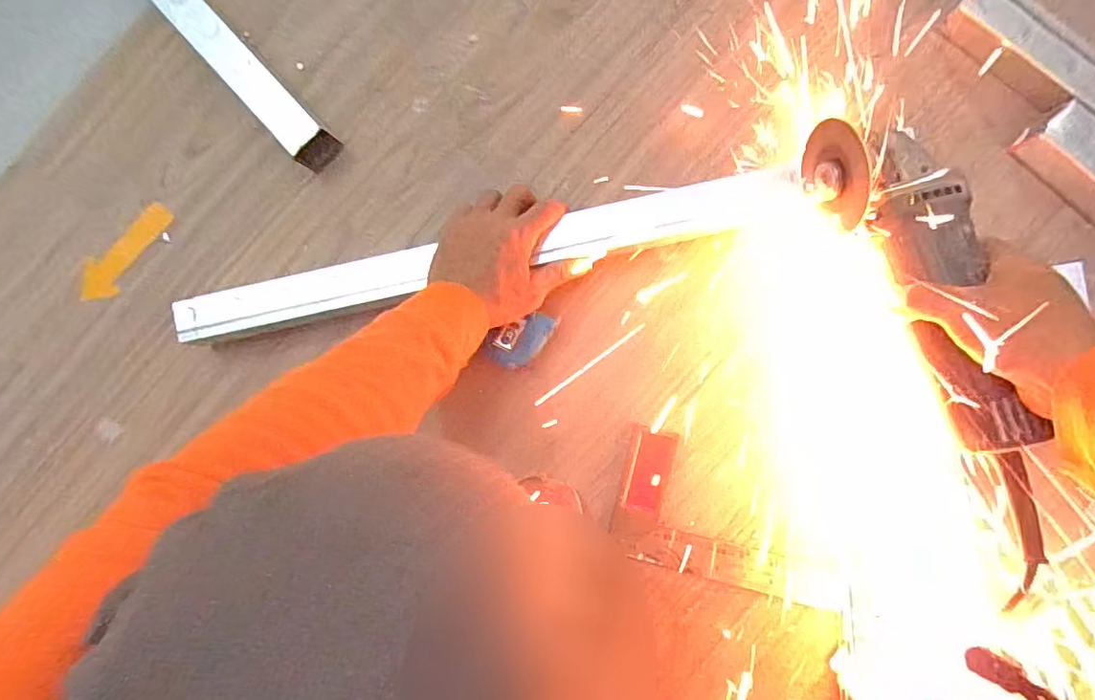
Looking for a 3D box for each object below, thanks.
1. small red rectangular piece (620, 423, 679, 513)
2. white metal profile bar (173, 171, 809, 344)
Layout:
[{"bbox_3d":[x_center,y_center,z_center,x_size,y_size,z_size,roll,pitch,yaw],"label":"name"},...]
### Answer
[{"bbox_3d":[0.093,0.111,0.497,0.040,0.008,0.075,12,90,6],"label":"small red rectangular piece"},{"bbox_3d":[-0.055,-0.083,0.477,0.557,0.021,0.044,-11,88,3],"label":"white metal profile bar"}]

